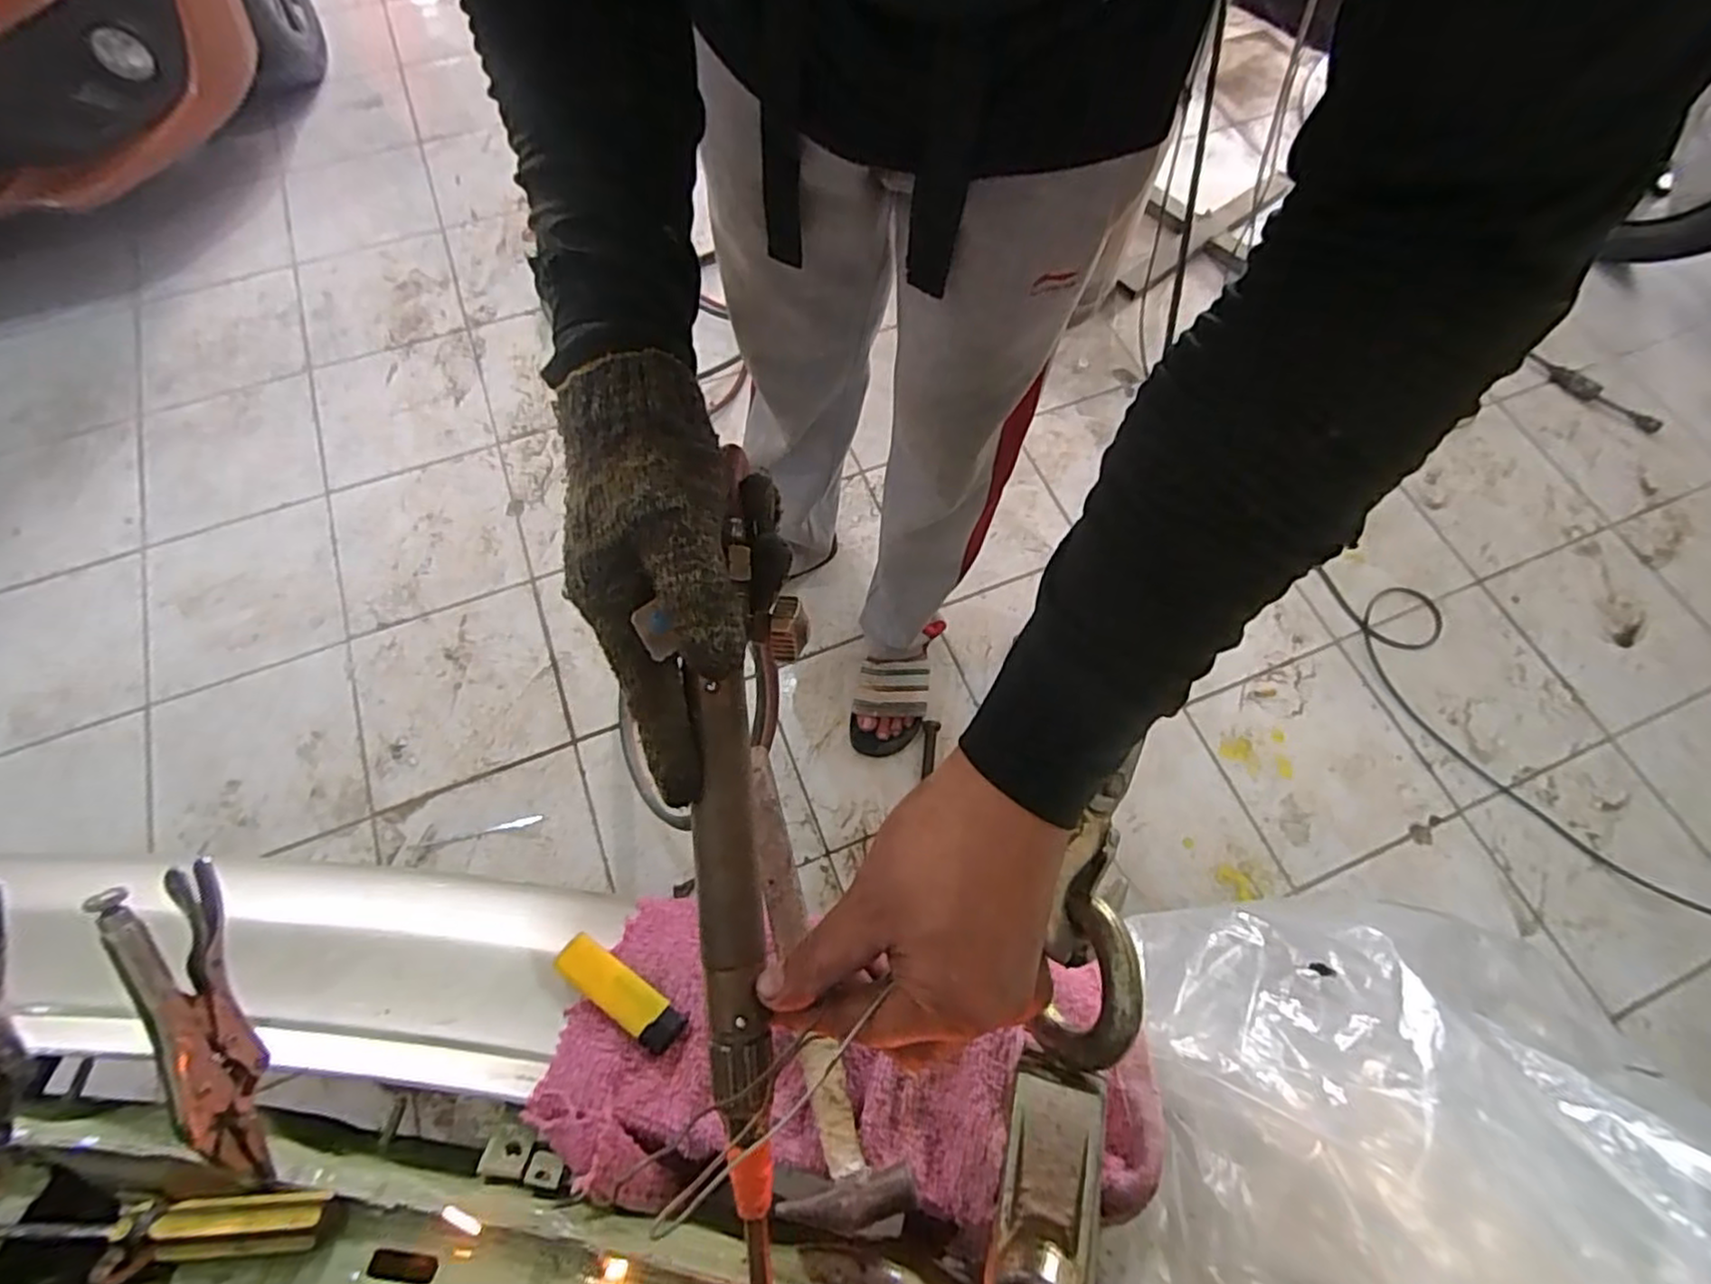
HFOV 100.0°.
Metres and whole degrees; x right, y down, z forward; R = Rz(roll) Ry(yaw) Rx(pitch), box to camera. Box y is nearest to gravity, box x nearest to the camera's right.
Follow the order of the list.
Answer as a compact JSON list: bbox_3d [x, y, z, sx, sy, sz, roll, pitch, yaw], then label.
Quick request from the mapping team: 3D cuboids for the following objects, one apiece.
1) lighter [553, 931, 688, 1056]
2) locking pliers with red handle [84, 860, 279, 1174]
[{"bbox_3d":[-0.130,0.192,0.393,0.079,0.011,0.025,30,70,12],"label":"lighter"},{"bbox_3d":[-0.279,0.169,0.309,0.019,0.034,0.144,-10,99,-4],"label":"locking pliers with red handle"}]

